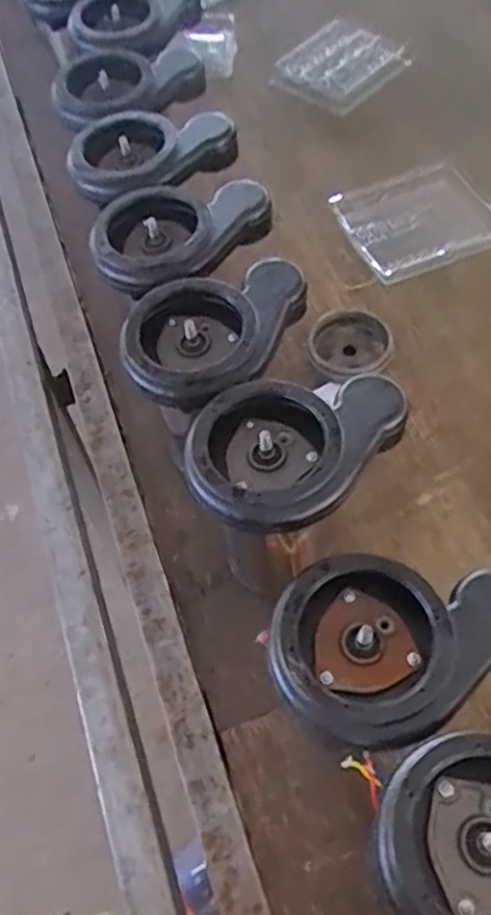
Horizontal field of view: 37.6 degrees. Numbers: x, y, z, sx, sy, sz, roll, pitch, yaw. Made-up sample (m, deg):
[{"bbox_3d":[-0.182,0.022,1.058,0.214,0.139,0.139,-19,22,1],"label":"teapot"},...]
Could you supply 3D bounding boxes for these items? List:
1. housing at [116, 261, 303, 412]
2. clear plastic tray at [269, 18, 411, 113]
[{"bbox_3d":[-0.026,-0.113,0.601,0.113,0.040,0.166,27,63,20],"label":"housing"},{"bbox_3d":[0.142,-0.590,1.092,0.146,0.030,0.195,29,64,21],"label":"clear plastic tray"}]

